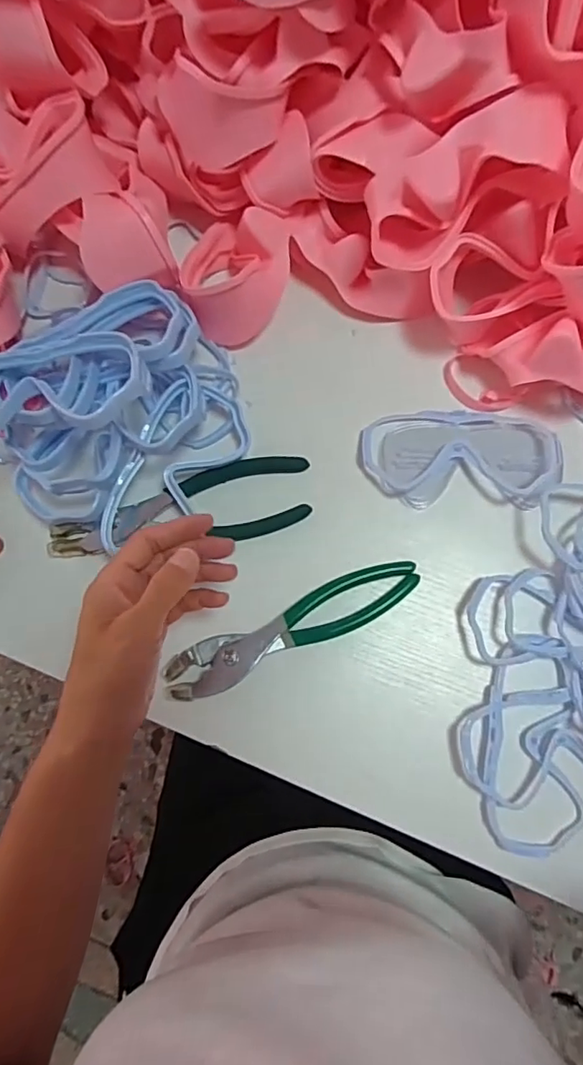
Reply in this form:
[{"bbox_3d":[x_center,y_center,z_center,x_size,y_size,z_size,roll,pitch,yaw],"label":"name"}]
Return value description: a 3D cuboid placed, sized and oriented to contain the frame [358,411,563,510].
[{"bbox_3d":[0.132,-0.061,0.439,0.152,0.025,0.075,4,78,1],"label":"frame"}]

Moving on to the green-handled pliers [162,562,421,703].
[{"bbox_3d":[0.002,0.070,0.417,0.198,0.015,0.039,-25,79,-5],"label":"green-handled pliers"}]

